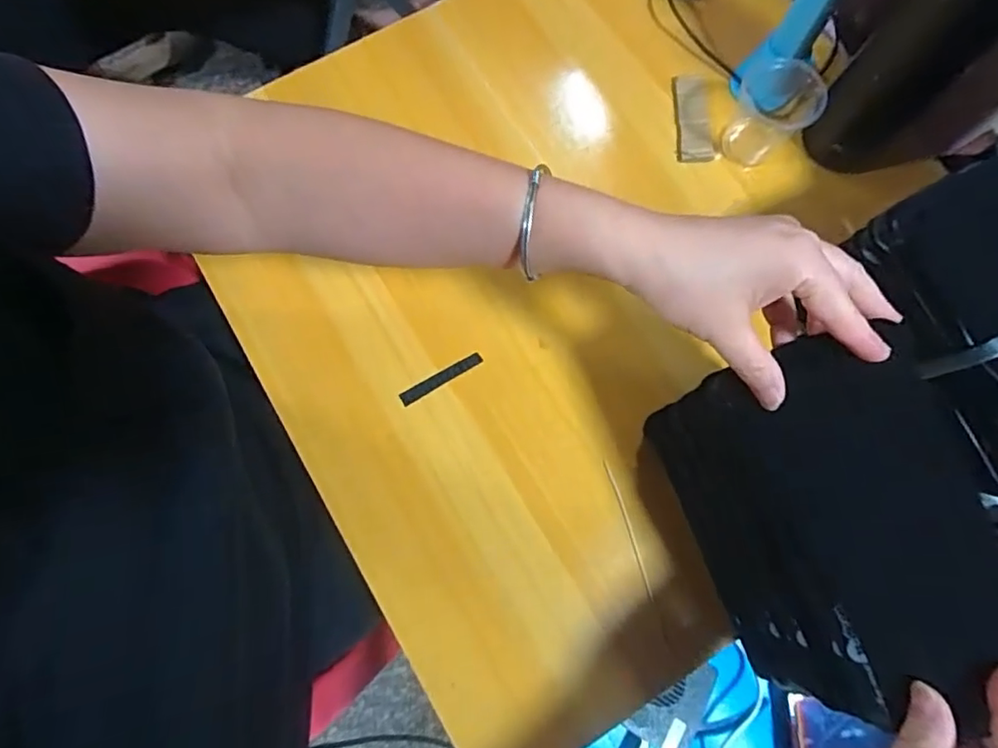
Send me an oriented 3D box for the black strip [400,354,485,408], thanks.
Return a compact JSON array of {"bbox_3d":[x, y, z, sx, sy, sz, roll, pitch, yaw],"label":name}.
[{"bbox_3d":[-0.046,0.004,0.430,0.070,0.004,0.010,-31,77,-7],"label":"black strip"}]

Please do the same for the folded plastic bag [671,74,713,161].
[{"bbox_3d":[0.171,-0.223,0.478,0.032,0.007,0.084,3,76,2],"label":"folded plastic bag"}]

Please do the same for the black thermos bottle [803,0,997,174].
[{"bbox_3d":[0.302,-0.230,0.379,0.072,0.198,0.067,40,80,10],"label":"black thermos bottle"}]

